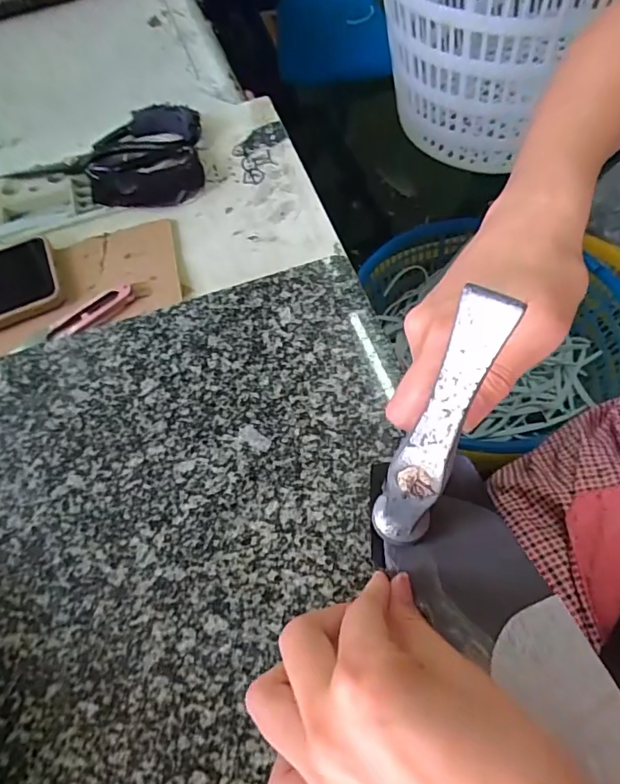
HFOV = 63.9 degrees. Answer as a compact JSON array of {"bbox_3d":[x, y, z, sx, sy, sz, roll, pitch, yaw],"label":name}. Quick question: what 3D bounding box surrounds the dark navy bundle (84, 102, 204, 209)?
[{"bbox_3d":[-0.155,-0.222,0.464,0.105,0.022,0.125,-9,62,1],"label":"dark navy bundle"}]

